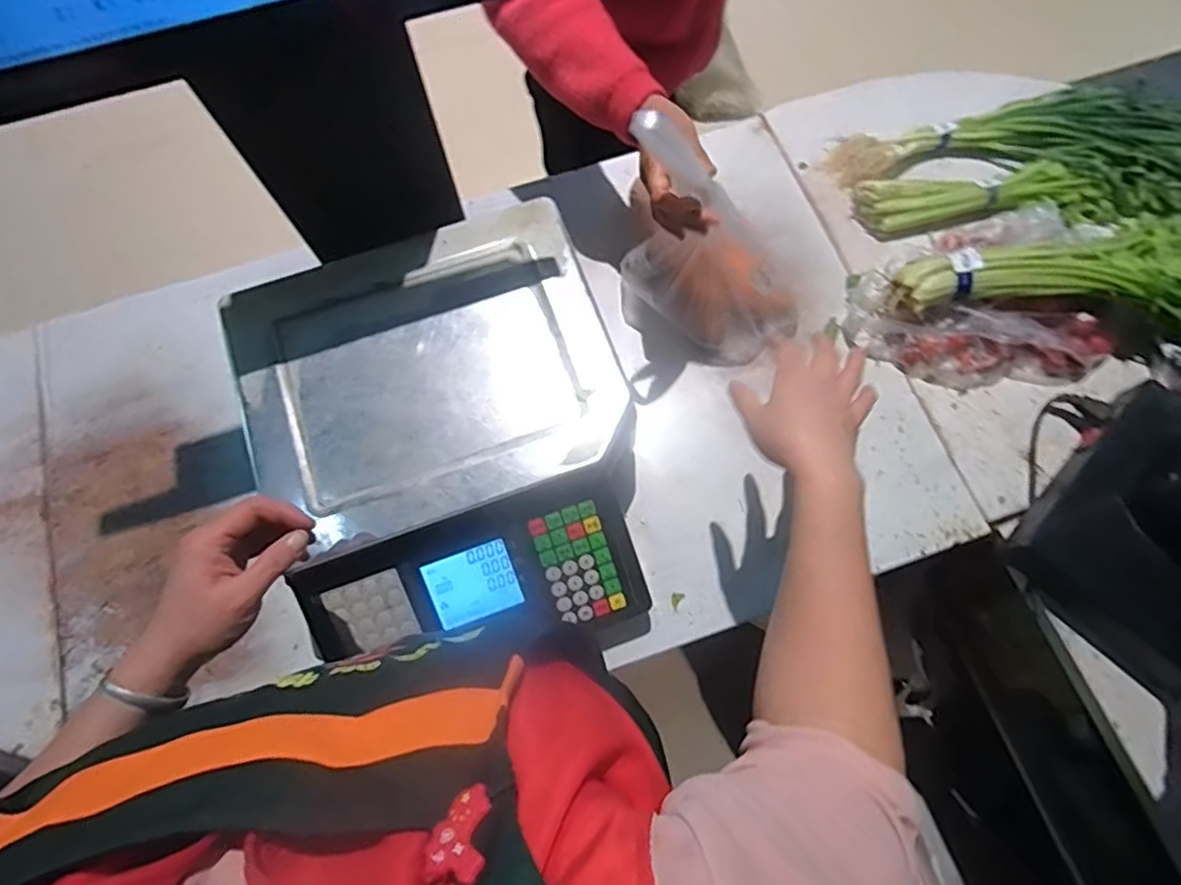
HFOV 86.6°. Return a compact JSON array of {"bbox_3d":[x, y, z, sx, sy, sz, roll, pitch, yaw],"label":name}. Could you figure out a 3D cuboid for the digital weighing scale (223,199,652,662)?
[{"bbox_3d":[-0.135,0.015,0.626,0.349,0.127,0.429,-17,72,-4],"label":"digital weighing scale"}]

